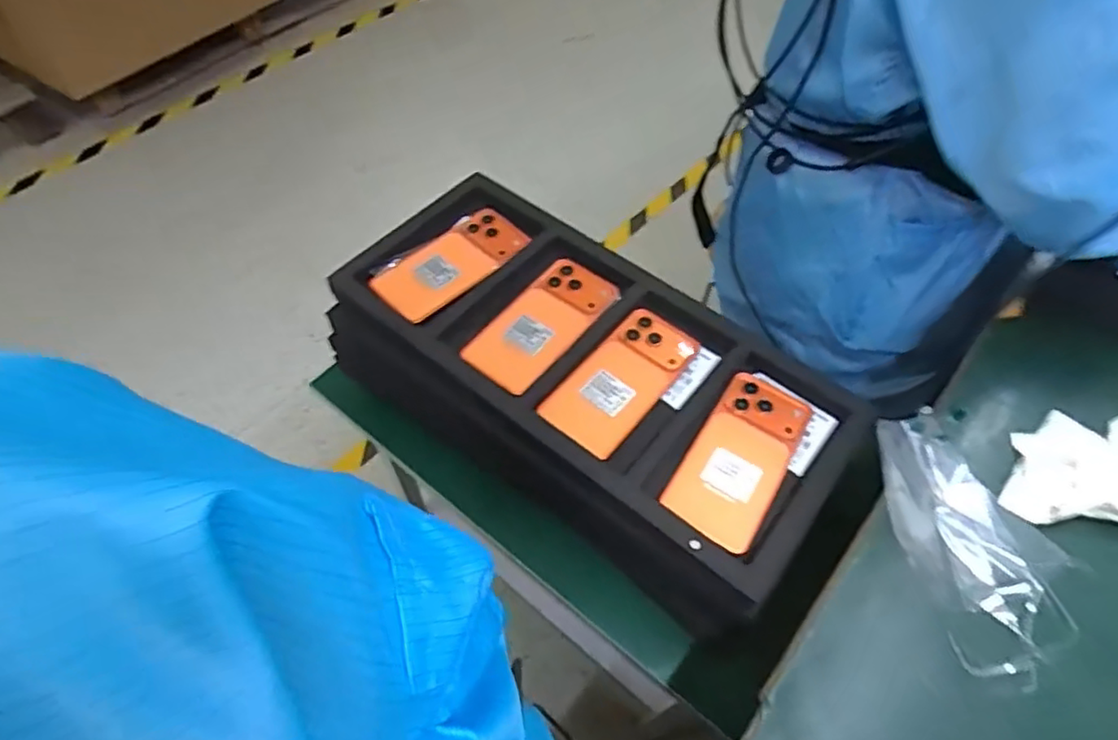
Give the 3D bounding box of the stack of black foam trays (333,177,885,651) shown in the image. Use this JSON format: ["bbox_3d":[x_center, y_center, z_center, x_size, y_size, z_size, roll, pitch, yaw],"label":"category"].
[{"bbox_3d":[0.022,0.023,0.659,0.492,0.150,0.260,35,63,19],"label":"stack of black foam trays"}]

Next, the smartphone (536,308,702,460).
[{"bbox_3d":[0.060,0.008,0.600,0.077,0.012,0.164,34,60,20],"label":"smartphone"}]

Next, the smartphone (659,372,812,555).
[{"bbox_3d":[0.158,0.076,0.556,0.077,0.012,0.162,29,59,18],"label":"smartphone"}]

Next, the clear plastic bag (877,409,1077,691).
[{"bbox_3d":[0.267,0.104,0.416,0.099,0.020,0.164,-11,58,-9],"label":"clear plastic bag"}]

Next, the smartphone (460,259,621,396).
[{"bbox_3d":[-0.016,-0.048,0.633,0.079,0.011,0.163,34,60,20],"label":"smartphone"}]

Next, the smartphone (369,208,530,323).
[{"bbox_3d":[-0.109,-0.113,0.673,0.078,0.010,0.164,39,62,23],"label":"smartphone"}]

